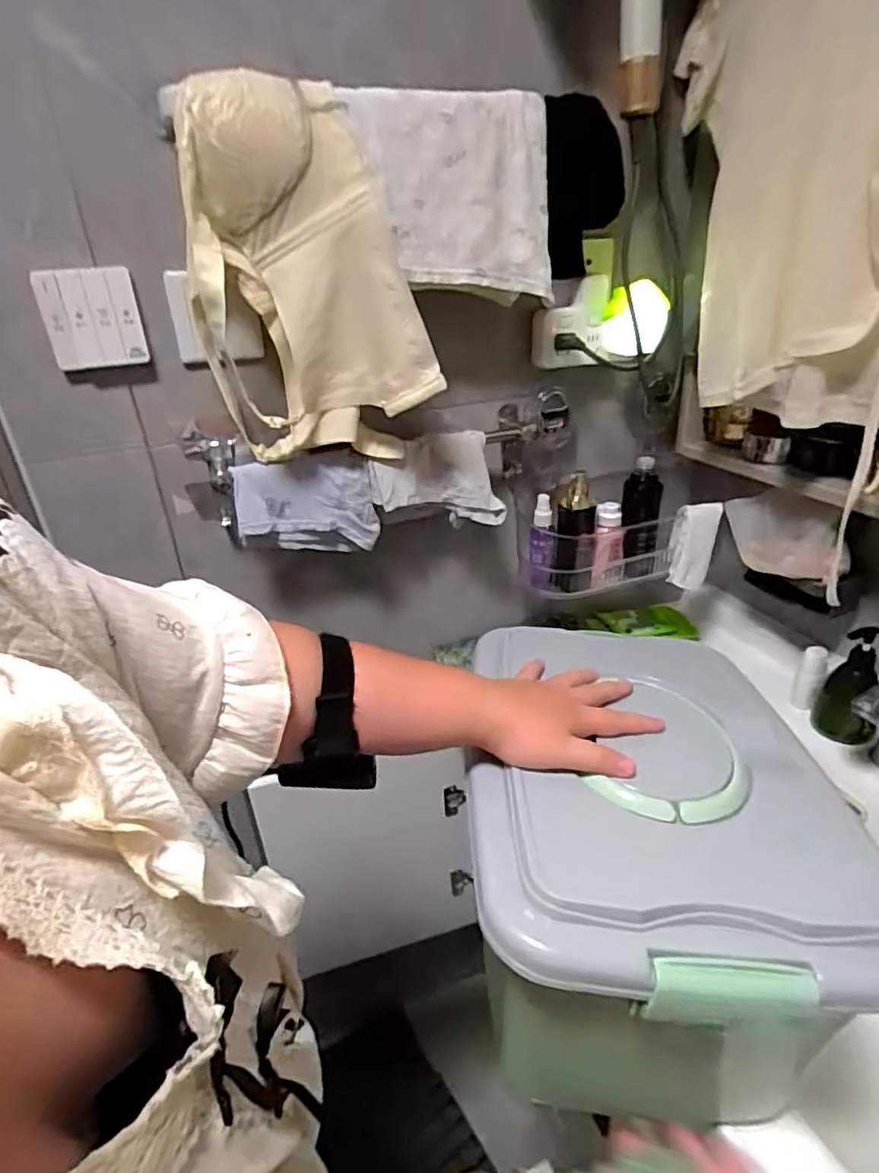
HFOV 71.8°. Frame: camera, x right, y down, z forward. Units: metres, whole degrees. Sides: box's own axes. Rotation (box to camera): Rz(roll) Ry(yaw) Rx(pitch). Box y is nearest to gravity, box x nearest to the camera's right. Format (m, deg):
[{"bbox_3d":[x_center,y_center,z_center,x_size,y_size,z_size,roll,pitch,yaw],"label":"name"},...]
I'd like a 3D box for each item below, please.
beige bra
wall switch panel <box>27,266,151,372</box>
[{"bbox_3d":[-0.124,-0.279,0.582,0.212,0.305,0.103,-11,28,-12],"label":"beige bra"},{"bbox_3d":[-0.334,-0.256,0.585,0.083,0.087,0.007,-13,33,-17],"label":"wall switch panel"}]

